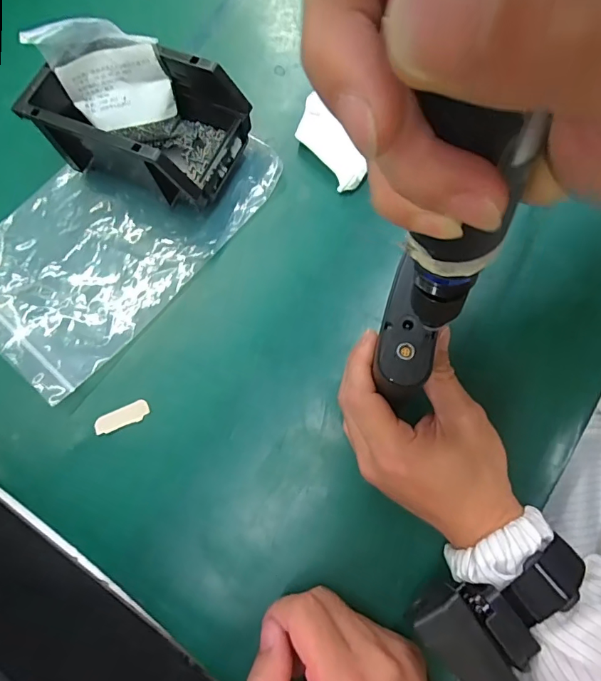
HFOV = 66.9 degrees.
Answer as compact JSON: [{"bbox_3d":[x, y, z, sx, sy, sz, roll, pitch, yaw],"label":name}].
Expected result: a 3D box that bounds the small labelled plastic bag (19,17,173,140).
[{"bbox_3d":[-0.158,-0.214,0.389,0.095,0.103,0.044,-1,71,3],"label":"small labelled plastic bag"}]

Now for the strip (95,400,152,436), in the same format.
[{"bbox_3d":[-0.135,0.058,0.342,0.041,0.004,0.015,-23,71,-7],"label":"strip"}]

